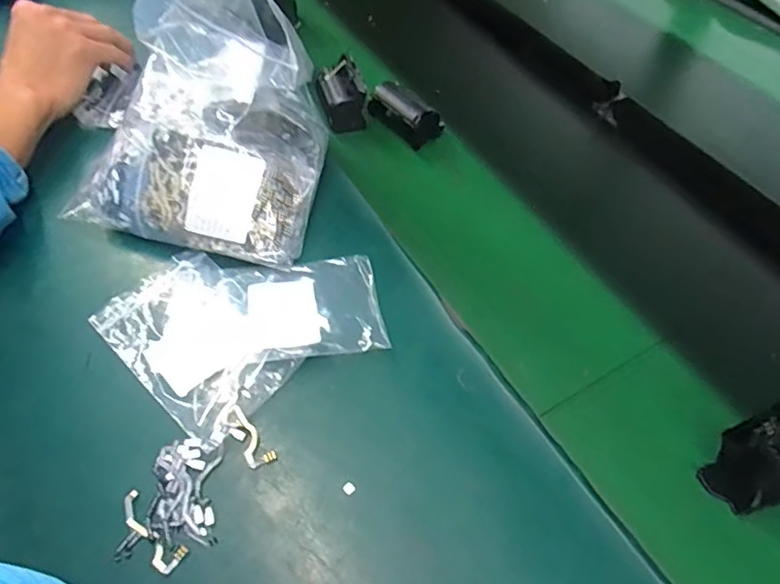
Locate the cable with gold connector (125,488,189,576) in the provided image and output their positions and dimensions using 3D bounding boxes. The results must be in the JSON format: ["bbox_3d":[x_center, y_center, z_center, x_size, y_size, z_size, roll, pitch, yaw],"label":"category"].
[{"bbox_3d":[-0.144,0.143,0.320,0.052,0.007,0.018,34,58,23],"label":"cable with gold connector"}]

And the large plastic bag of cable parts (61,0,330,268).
[{"bbox_3d":[-0.155,-0.147,0.436,0.200,0.155,0.180,15,57,9],"label":"large plastic bag of cable parts"}]

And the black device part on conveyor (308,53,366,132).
[{"bbox_3d":[-0.051,-0.198,0.546,0.045,0.046,0.065,-14,53,-13],"label":"black device part on conveyor"}]

